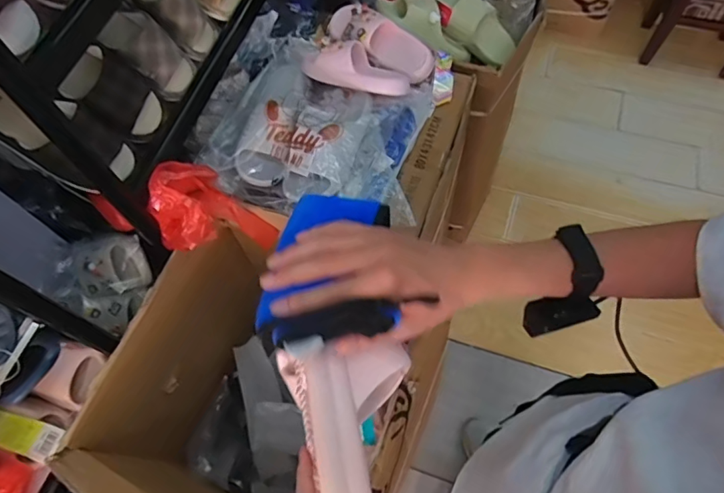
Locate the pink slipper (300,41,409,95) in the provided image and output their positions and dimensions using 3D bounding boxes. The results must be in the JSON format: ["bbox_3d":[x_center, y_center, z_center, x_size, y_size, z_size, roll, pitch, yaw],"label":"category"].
[{"bbox_3d":[-0.013,-0.348,0.943,0.209,0.064,0.092,18,66,12],"label":"pink slipper"}]

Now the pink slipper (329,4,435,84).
[{"bbox_3d":[0.037,-0.397,0.998,0.220,0.081,0.092,26,65,-12],"label":"pink slipper"}]

